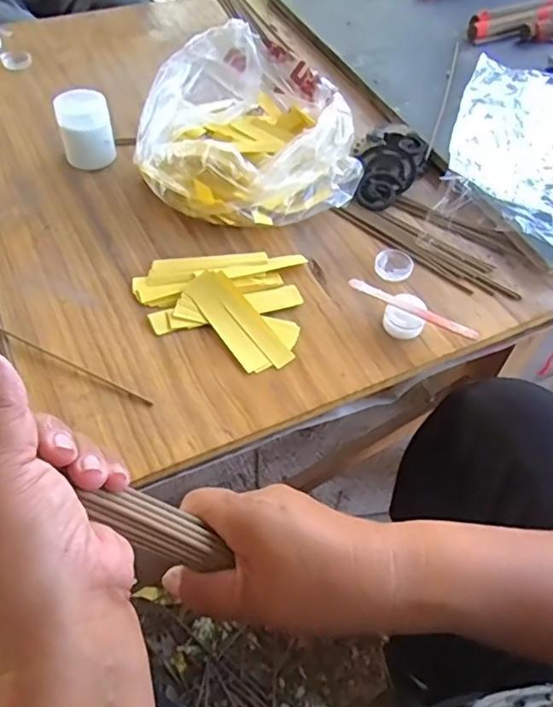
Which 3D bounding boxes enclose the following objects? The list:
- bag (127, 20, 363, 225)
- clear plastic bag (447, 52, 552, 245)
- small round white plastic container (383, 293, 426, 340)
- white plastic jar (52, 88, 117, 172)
[{"bbox_3d":[-0.022,-0.238,0.622,0.232,0.095,0.218,11,54,4],"label":"bag"},{"bbox_3d":[0.290,-0.239,0.659,0.164,0.043,0.353,17,54,9],"label":"clear plastic bag"},{"bbox_3d":[0.119,-0.033,0.524,0.032,0.028,0.035,2,54,-2],"label":"small round white plastic container"},{"bbox_3d":[-0.212,-0.247,0.635,0.057,0.070,0.049,-14,56,-14],"label":"white plastic jar"}]

